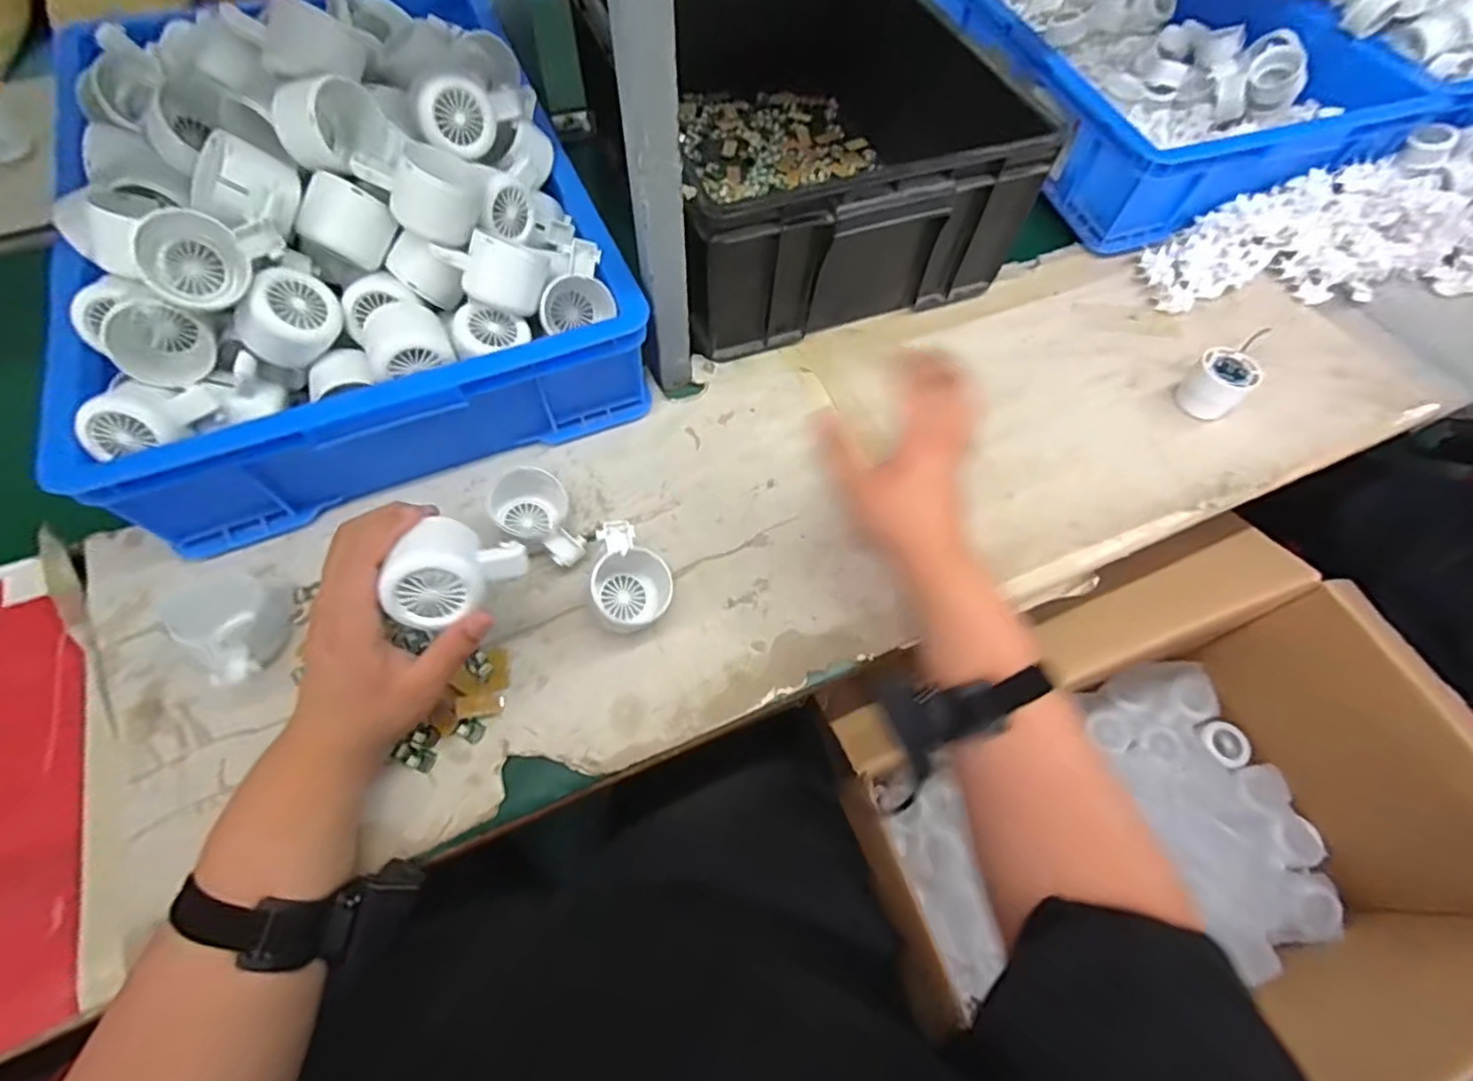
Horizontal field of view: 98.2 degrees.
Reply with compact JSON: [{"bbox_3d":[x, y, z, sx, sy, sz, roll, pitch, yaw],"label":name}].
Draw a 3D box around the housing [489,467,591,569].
[{"bbox_3d":[-0.162,-0.016,0.518,0.059,0.048,0.084,-26,67,-15],"label":"housing"}]

